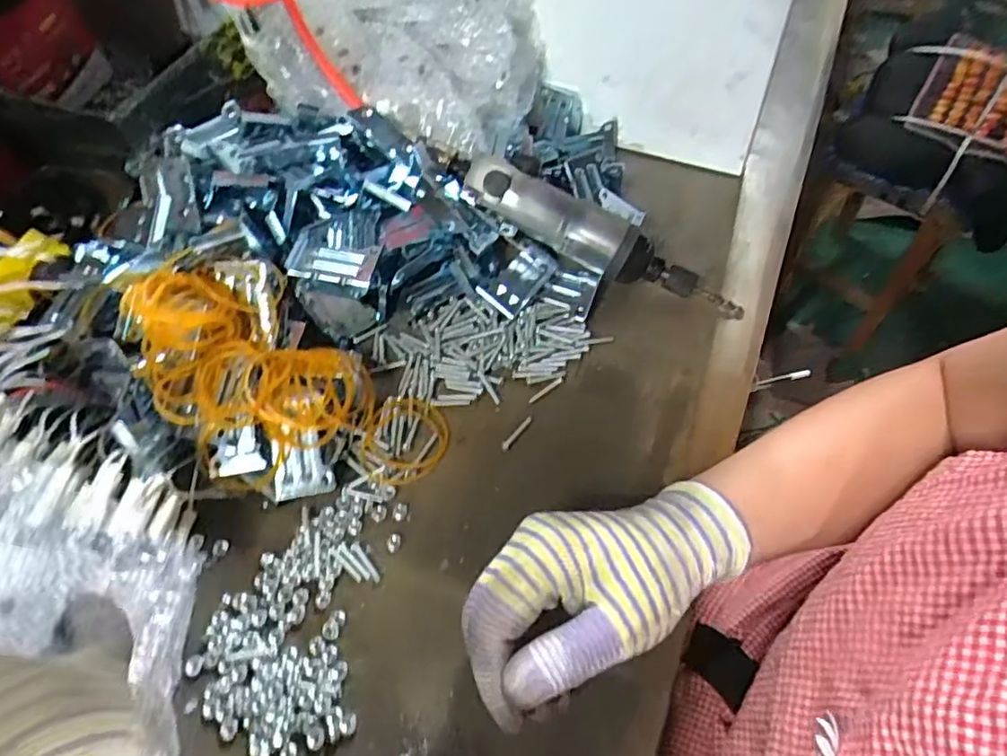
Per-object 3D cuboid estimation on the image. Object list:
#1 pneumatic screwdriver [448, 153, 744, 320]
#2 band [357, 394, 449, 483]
[{"bbox_3d":[0.066,-0.100,0.430,0.228,0.036,0.034,27,61,-4],"label":"pneumatic screwdriver"},{"bbox_3d":[-0.066,0.041,0.403,0.056,0.008,0.063,15,60,14],"label":"band"}]

